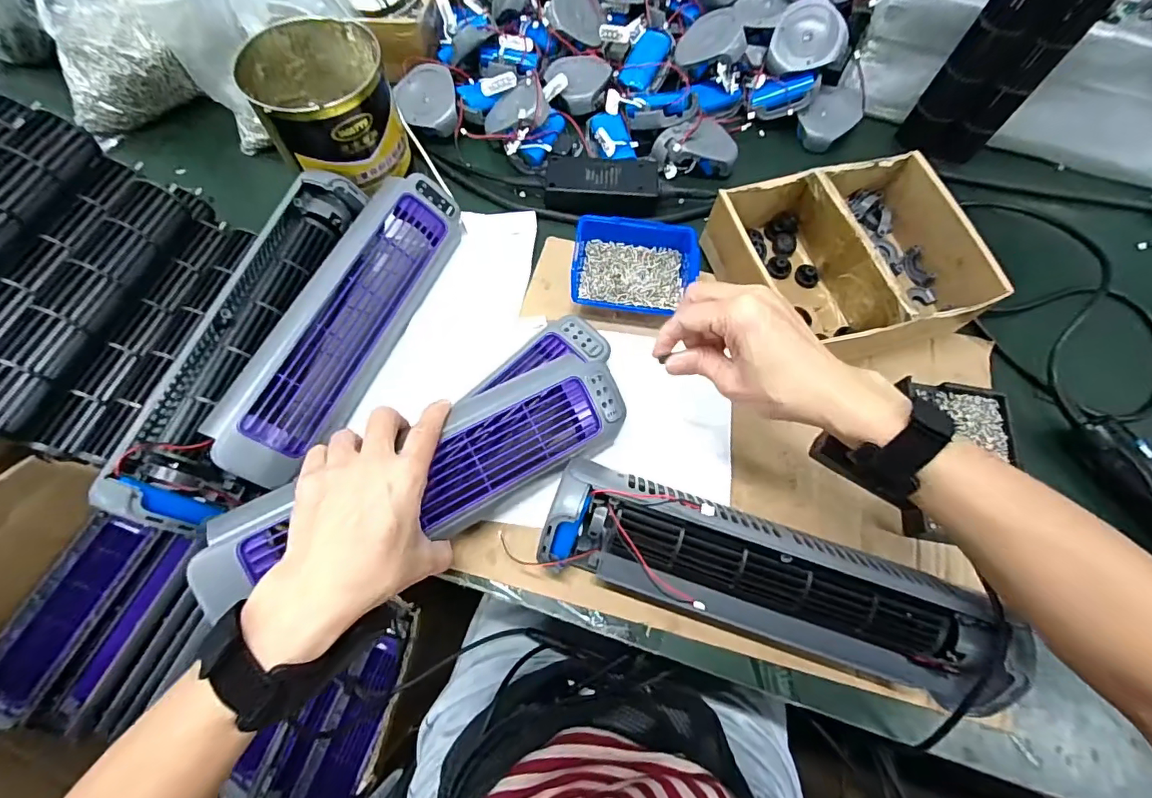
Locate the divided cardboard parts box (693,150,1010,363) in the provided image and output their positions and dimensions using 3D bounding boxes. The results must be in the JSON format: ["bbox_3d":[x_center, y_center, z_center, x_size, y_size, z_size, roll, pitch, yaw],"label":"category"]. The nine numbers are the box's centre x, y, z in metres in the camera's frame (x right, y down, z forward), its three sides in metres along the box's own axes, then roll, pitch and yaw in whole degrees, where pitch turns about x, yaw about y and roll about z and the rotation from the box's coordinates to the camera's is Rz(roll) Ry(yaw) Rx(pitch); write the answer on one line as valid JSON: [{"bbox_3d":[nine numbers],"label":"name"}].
[{"bbox_3d":[0.244,-0.128,0.469,0.217,0.066,0.169,-13,68,-8],"label":"divided cardboard parts box"}]

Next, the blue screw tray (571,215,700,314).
[{"bbox_3d":[0.053,-0.123,0.469,0.112,0.037,0.087,6,67,0],"label":"blue screw tray"}]

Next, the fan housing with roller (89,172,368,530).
[{"bbox_3d":[-0.272,-0.055,0.412,0.096,0.065,0.310,13,67,3],"label":"fan housing with roller"}]

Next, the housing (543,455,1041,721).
[{"bbox_3d":[0.129,0.124,0.350,0.304,0.075,0.073,18,67,5],"label":"housing"}]

